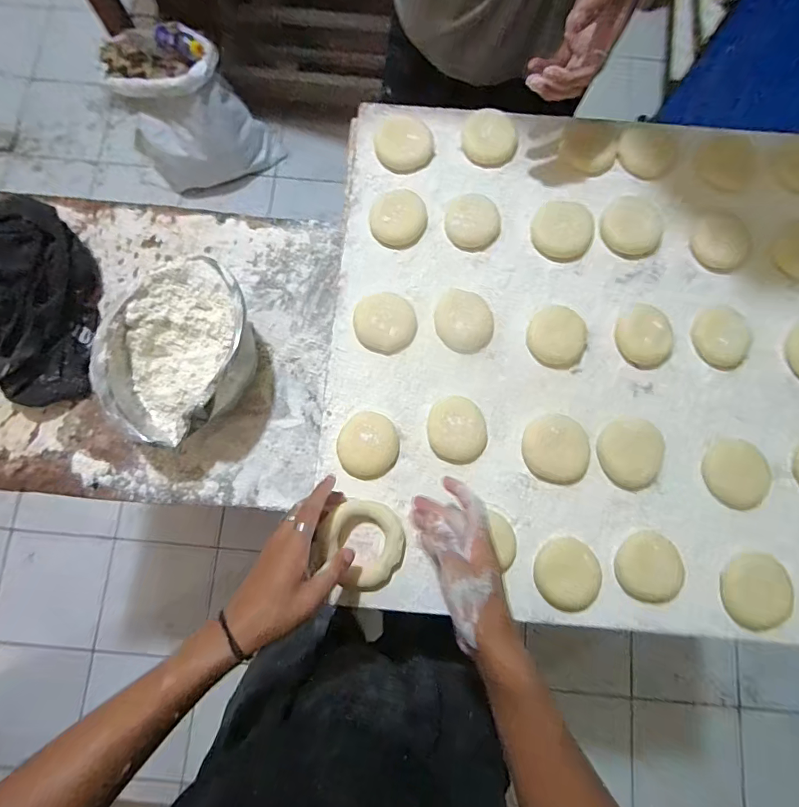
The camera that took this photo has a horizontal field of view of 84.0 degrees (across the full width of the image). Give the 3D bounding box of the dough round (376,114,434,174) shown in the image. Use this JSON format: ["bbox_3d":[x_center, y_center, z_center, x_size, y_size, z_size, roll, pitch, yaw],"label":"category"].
[{"bbox_3d":[0.006,-0.308,0.527,0.063,0.018,0.065,0,80,-1],"label":"dough round"}]

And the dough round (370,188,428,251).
[{"bbox_3d":[-0.001,-0.210,0.507,0.062,0.019,0.063,0,80,-1],"label":"dough round"}]

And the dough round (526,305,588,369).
[{"bbox_3d":[0.169,-0.071,0.477,0.059,0.024,0.059,0,80,-1],"label":"dough round"}]

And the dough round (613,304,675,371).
[{"bbox_3d":[0.266,-0.073,0.476,0.062,0.015,0.064,0,80,-1],"label":"dough round"}]

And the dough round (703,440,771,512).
[{"bbox_3d":[0.345,0.071,0.453,0.059,0.010,0.068,16,80,2],"label":"dough round"}]

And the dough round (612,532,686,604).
[{"bbox_3d":[0.244,0.160,0.430,0.063,0.014,0.063,0,80,-1],"label":"dough round"}]

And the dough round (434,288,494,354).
[{"bbox_3d":[0.070,-0.087,0.482,0.064,0.019,0.062,0,80,-1],"label":"dough round"}]

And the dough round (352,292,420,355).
[{"bbox_3d":[-0.016,-0.087,0.482,0.066,0.016,0.062,0,80,-1],"label":"dough round"}]

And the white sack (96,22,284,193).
[{"bbox_3d":[-0.649,-0.881,1.336,0.417,0.377,0.301,39,82,6],"label":"white sack"}]

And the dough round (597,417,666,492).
[{"bbox_3d":[0.238,0.051,0.452,0.064,0.017,0.071,-18,81,-4],"label":"dough round"}]

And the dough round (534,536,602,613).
[{"bbox_3d":[0.164,0.168,0.432,0.061,0.018,0.065,0,80,-1],"label":"dough round"}]

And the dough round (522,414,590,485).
[{"bbox_3d":[0.159,0.046,0.450,0.064,0.015,0.066,0,80,-1],"label":"dough round"}]

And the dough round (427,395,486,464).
[{"bbox_3d":[0.060,0.027,0.461,0.058,0.016,0.068,-6,80,-2],"label":"dough round"}]

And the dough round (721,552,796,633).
[{"bbox_3d":[0.347,0.181,0.428,0.059,0.023,0.069,12,80,2],"label":"dough round"}]

